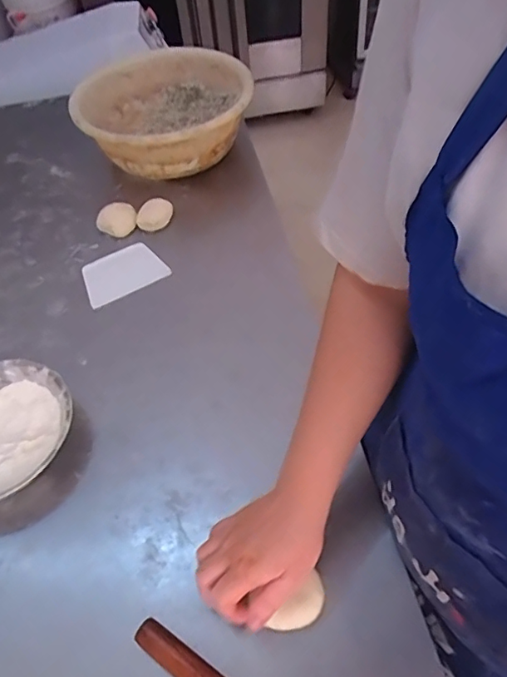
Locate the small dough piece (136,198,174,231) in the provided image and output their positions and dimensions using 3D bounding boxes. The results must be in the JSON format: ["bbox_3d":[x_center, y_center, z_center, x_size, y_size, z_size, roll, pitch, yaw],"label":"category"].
[{"bbox_3d":[-0.170,-0.217,0.894,0.049,0.025,0.072,23,58,21],"label":"small dough piece"}]

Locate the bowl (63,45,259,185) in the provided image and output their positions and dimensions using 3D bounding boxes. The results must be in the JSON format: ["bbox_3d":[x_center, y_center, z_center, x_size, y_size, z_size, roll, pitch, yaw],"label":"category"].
[{"bbox_3d":[-0.170,-0.433,0.993,0.317,0.116,0.328,-3,52,4],"label":"bowl"}]

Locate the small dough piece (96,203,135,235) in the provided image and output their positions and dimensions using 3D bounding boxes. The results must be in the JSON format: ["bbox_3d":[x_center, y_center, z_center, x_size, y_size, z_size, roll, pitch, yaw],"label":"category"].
[{"bbox_3d":[-0.237,-0.208,0.888,0.066,0.026,0.062,-20,53,-10],"label":"small dough piece"}]

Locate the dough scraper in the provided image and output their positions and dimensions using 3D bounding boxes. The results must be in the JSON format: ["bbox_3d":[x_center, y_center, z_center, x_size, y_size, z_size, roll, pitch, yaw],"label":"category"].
[{"bbox_3d":[-0.213,-0.108,0.832,0.129,0.005,0.092,-29,63,-19],"label":"dough scraper"}]

